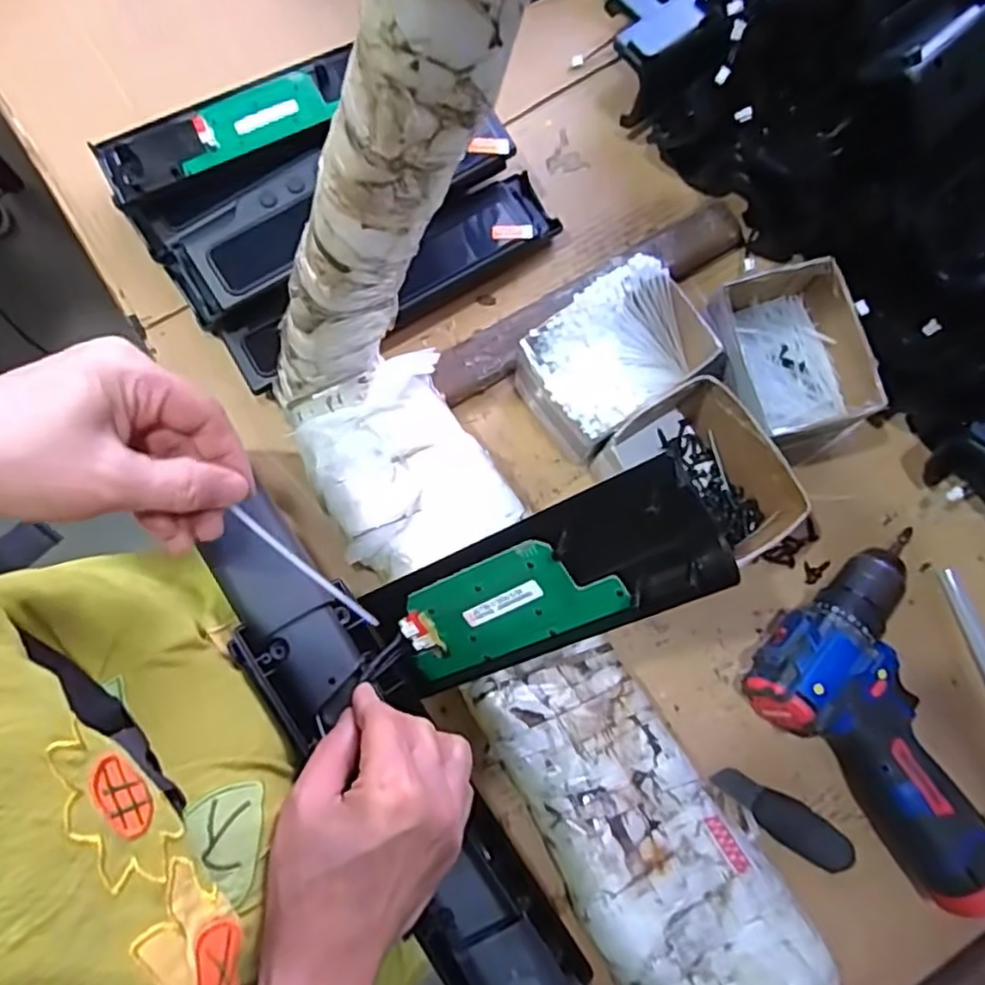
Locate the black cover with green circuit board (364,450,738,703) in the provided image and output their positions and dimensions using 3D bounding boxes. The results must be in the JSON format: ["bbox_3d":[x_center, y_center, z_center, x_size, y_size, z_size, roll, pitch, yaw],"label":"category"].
[{"bbox_3d":[0.022,0.051,0.358,0.196,0.019,0.069,-27,103,27],"label":"black cover with green circuit board"}]

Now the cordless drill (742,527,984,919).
[{"bbox_3d":[0.287,0.156,0.473,0.145,0.056,0.205,-38,82,-8],"label":"cordless drill"}]

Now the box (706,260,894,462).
[{"bbox_3d":[0.215,-0.092,0.507,0.094,0.077,0.125,-16,79,-5],"label":"box"}]

